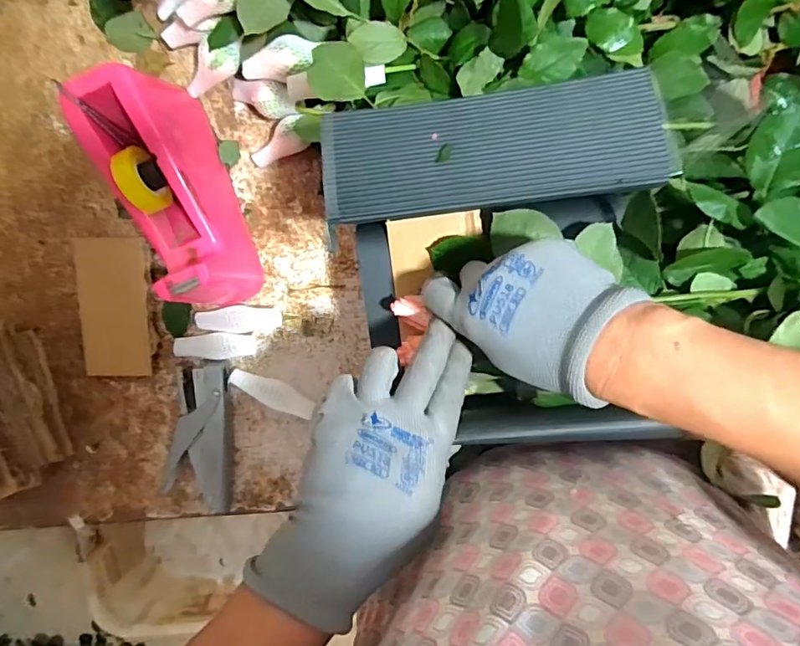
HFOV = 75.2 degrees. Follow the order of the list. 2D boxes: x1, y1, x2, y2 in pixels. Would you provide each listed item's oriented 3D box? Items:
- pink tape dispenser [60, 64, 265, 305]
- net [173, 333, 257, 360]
[{"bbox_3d":[-0.197,-0.108,0.456,0.075,0.104,0.197,-18,96,7],"label":"pink tape dispenser"},{"bbox_3d":[-0.186,0.025,0.527,0.084,0.011,0.026,-3,98,5],"label":"net"}]

